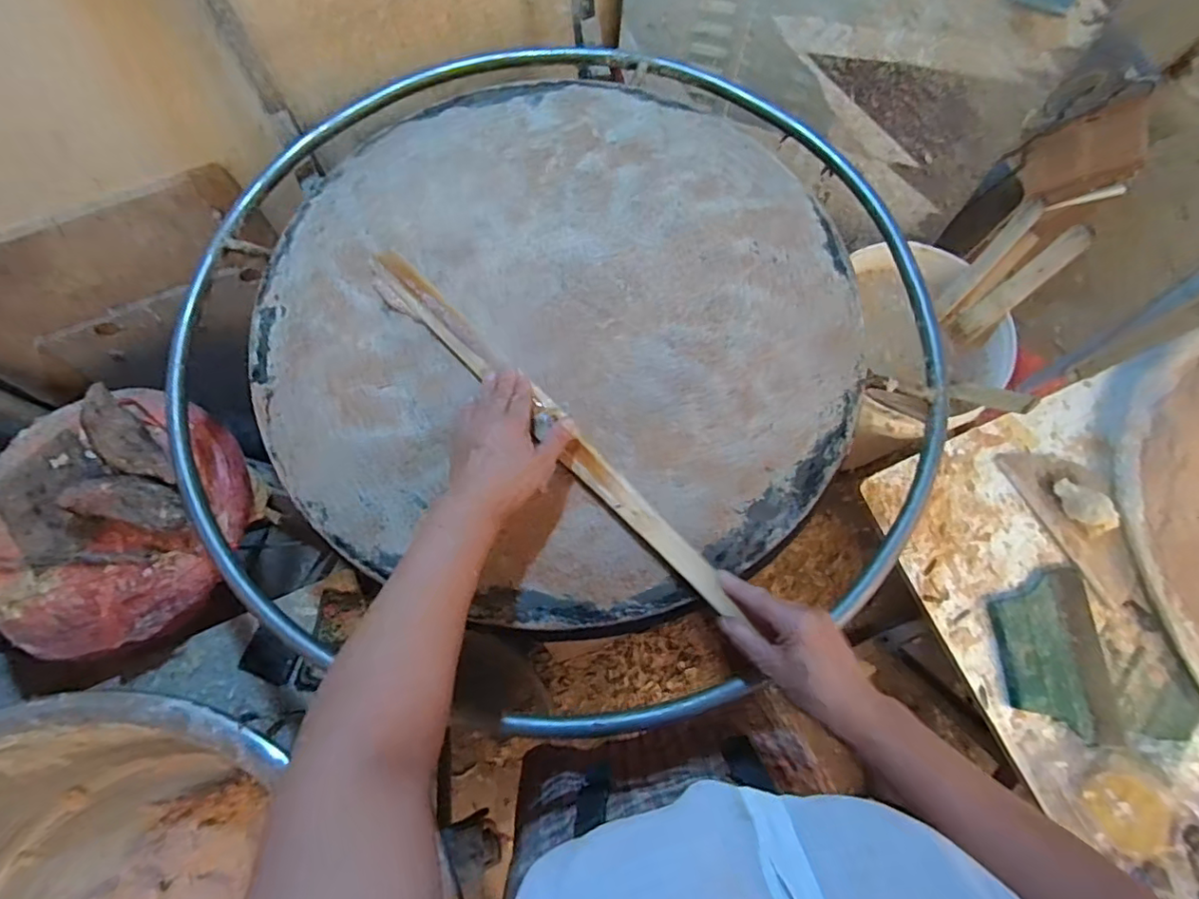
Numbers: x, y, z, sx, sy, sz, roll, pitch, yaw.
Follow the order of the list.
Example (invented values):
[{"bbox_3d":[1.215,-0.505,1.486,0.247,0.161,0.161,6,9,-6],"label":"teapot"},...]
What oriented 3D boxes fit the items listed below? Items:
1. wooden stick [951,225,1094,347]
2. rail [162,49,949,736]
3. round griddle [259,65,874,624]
[{"bbox_3d":[0.580,-0.224,0.795,0.029,0.192,0.040,-25,70,-45],"label":"wooden stick"},{"bbox_3d":[-0.055,-0.150,0.642,0.849,0.042,0.812,0,72,0],"label":"rail"},{"bbox_3d":[-0.042,-0.142,0.614,0.612,0.015,0.621,0,72,0],"label":"round griddle"}]

